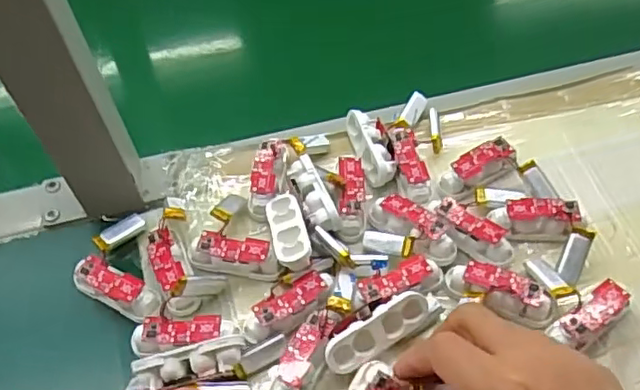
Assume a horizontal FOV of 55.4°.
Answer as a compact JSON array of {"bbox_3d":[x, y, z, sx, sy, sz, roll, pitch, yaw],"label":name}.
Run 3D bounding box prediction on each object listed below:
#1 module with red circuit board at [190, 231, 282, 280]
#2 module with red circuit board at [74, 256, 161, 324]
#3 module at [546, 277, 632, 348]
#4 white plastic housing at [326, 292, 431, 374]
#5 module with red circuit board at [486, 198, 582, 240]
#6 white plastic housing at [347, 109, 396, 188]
[{"bbox_3d":[-0.053,0.037,0.378,0.054,0.020,0.017,5,53,8],"label":"module with red circuit board"},{"bbox_3d":[-0.123,0.058,0.368,0.056,0.016,0.021,20,56,18],"label":"module with red circuit board"},{"bbox_3d":[0.154,0.069,0.344,0.049,0.020,0.018,-31,57,-19],"label":"module"},{"bbox_3d":[0.031,0.075,0.340,0.063,0.015,0.020,-30,103,-10],"label":"white plastic housing"},{"bbox_3d":[0.135,0.014,0.384,0.052,0.018,0.022,2,53,5],"label":"module with red circuit board"},{"bbox_3d":[0.036,-0.033,0.422,0.020,0.018,0.058,-13,53,-7],"label":"white plastic housing"}]

